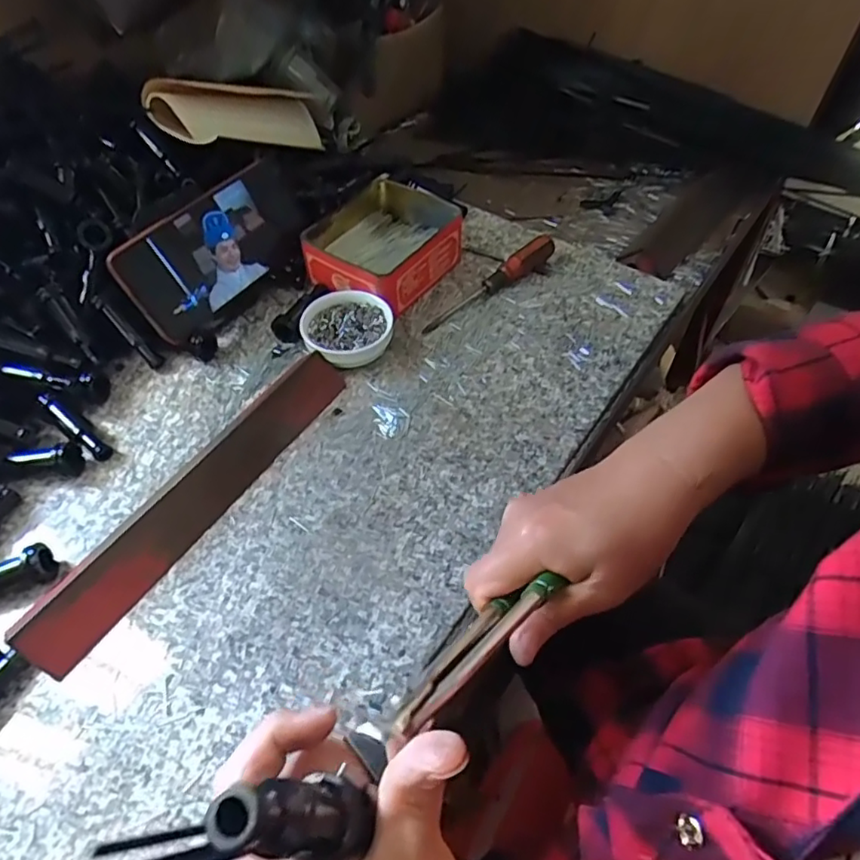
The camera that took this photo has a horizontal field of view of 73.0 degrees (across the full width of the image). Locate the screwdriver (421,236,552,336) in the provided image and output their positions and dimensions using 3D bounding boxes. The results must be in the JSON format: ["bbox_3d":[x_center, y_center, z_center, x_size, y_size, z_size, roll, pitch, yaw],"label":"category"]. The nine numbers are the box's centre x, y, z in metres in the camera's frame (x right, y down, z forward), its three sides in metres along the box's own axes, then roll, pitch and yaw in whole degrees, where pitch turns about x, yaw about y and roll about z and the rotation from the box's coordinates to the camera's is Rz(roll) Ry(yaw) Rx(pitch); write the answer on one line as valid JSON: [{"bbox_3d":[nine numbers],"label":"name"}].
[{"bbox_3d":[0.051,-0.130,0.506,0.145,0.027,0.017,-33,59,-22],"label":"screwdriver"}]

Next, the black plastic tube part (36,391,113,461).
[{"bbox_3d":[-0.254,-0.002,0.413,0.067,0.018,0.012,31,59,22],"label":"black plastic tube part"}]

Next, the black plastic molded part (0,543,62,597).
[{"bbox_3d":[-0.250,0.088,0.344,0.051,0.021,0.019,-25,56,-17],"label":"black plastic molded part"}]

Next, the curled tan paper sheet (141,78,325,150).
[{"bbox_3d":[-0.175,-0.313,0.579,0.062,0.046,0.212,26,32,15],"label":"curled tan paper sheet"}]

